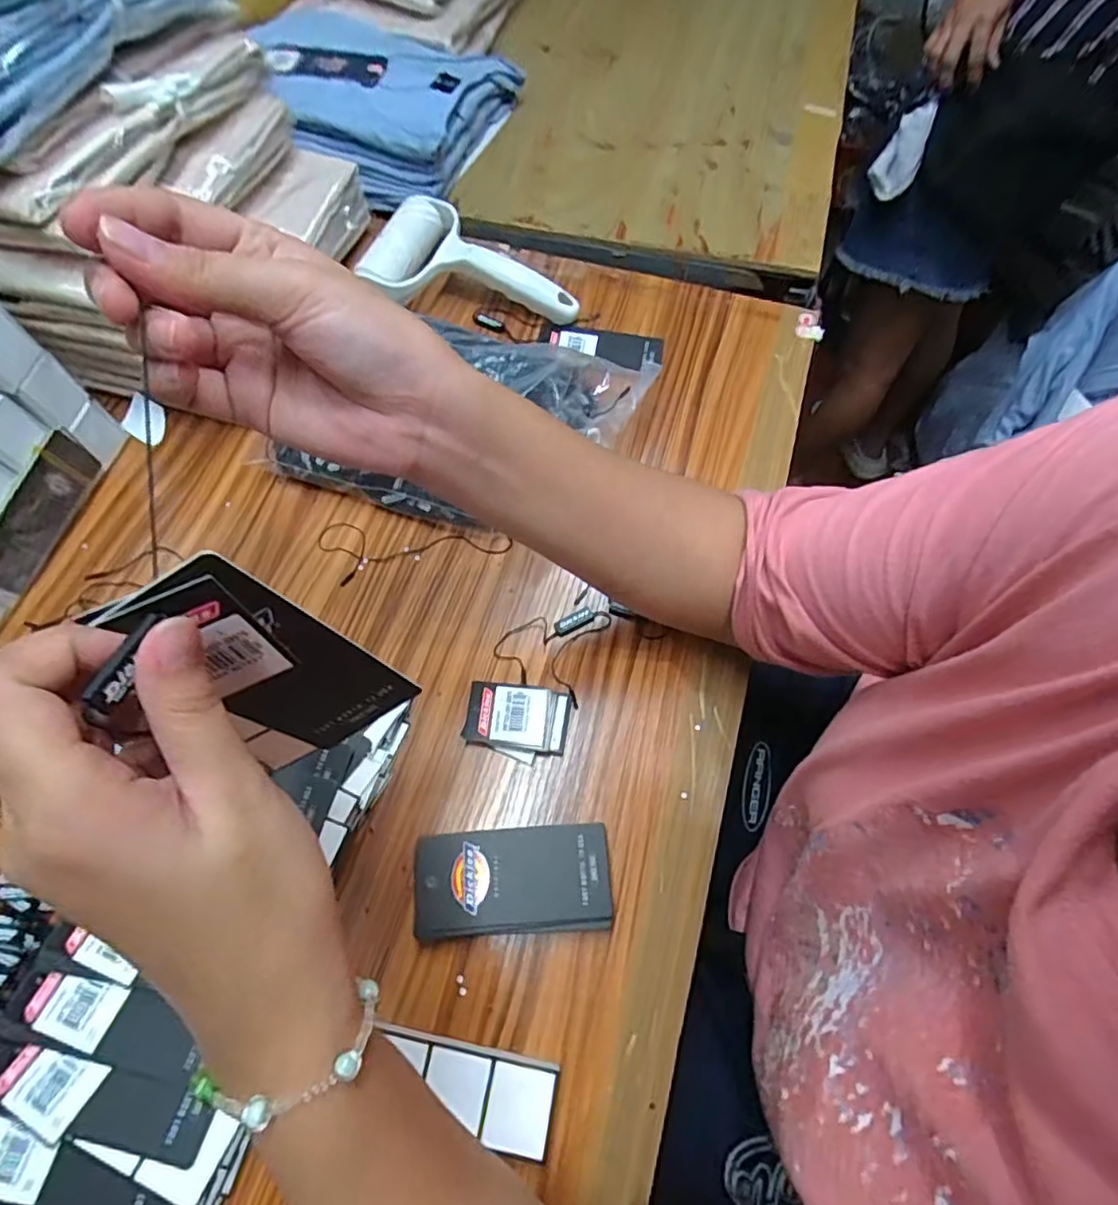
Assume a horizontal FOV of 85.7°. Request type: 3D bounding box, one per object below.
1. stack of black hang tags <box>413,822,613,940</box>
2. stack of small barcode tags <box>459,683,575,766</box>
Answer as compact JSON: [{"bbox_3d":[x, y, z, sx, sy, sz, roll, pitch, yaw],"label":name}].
[{"bbox_3d":[-0.026,0.158,0.345,0.108,0.019,0.054,-2,66,-2],"label":"stack of black hang tags"},{"bbox_3d":[-0.027,0.075,0.386,0.064,0.015,0.045,12,66,5],"label":"stack of small barcode tags"}]

